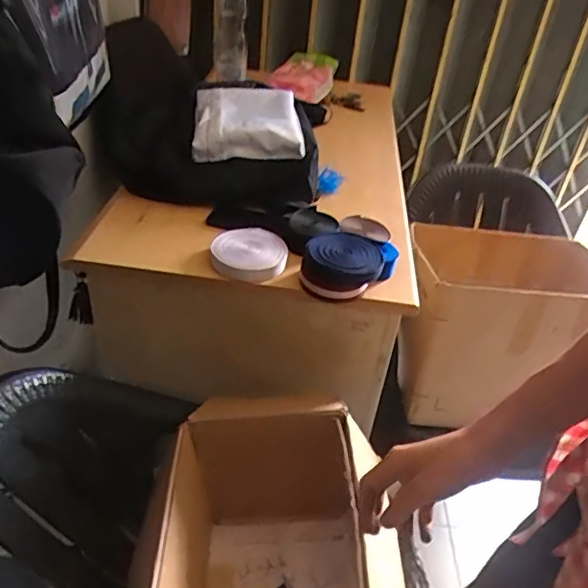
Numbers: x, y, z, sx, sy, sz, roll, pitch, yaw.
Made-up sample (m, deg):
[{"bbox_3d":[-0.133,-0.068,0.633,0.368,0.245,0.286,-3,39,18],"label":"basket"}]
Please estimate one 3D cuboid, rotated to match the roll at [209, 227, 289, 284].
[{"bbox_3d":[-0.075,-0.069,0.958,0.129,0.030,0.129,4,37,-3],"label":"roll"}]

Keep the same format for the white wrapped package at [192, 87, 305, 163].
[{"bbox_3d":[-0.098,-0.357,1.162,0.218,0.066,0.236,-1,37,-10],"label":"white wrapped package"}]

